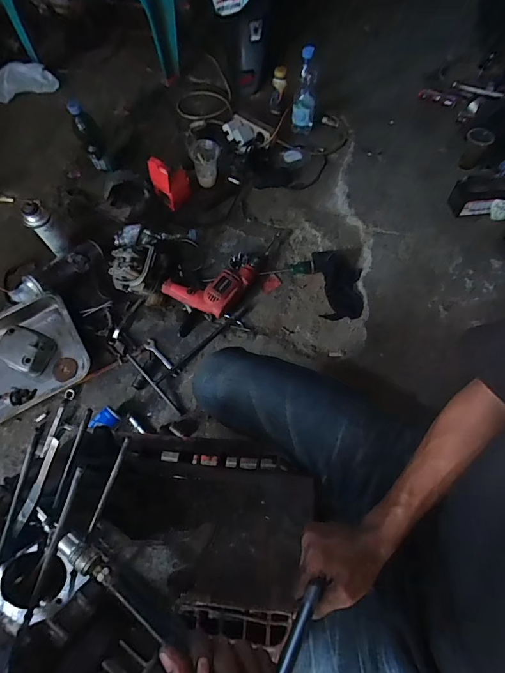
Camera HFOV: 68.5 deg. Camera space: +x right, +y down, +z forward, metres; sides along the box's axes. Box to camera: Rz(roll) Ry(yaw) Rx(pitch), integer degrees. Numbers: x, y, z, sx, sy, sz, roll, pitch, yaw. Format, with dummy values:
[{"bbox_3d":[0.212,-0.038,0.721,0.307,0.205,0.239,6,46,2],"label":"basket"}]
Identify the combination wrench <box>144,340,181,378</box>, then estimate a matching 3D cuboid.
[{"bbox_3d":[-0.229,0.055,0.937,0.025,0.009,0.126,-39,69,-20],"label":"combination wrench"}]

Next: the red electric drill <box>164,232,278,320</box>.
[{"bbox_3d":[-0.073,-0.190,1.014,0.170,0.065,0.326,36,67,15],"label":"red electric drill"}]

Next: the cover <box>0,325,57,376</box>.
[{"bbox_3d":[-0.564,0.033,0.925,0.121,0.059,0.107,26,65,11],"label":"cover"}]

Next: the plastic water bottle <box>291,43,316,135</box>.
[{"bbox_3d":[0.165,-0.749,1.133,0.073,0.228,0.061,8,63,2],"label":"plastic water bottle"}]

